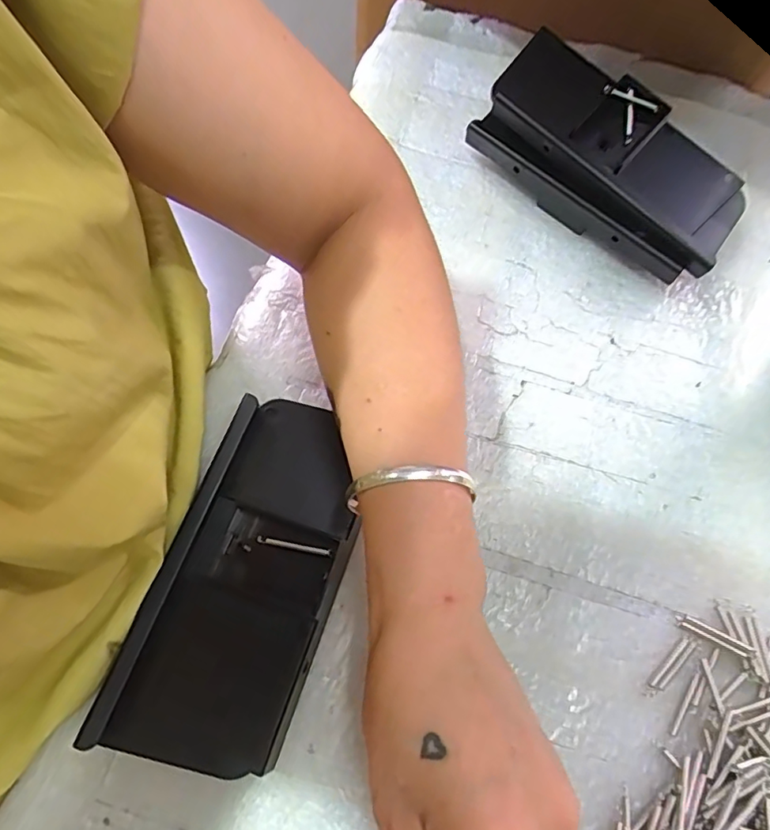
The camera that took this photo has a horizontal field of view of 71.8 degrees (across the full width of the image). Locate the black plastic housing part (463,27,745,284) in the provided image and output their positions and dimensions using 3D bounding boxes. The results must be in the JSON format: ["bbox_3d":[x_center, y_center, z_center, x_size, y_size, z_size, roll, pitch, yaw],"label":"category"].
[{"bbox_3d":[0.145,-0.166,0.348,0.179,0.064,0.077,39,72,12],"label":"black plastic housing part"}]

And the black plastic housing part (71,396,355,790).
[{"bbox_3d":[-0.064,0.076,0.260,0.082,0.028,0.169,19,69,5],"label":"black plastic housing part"}]

